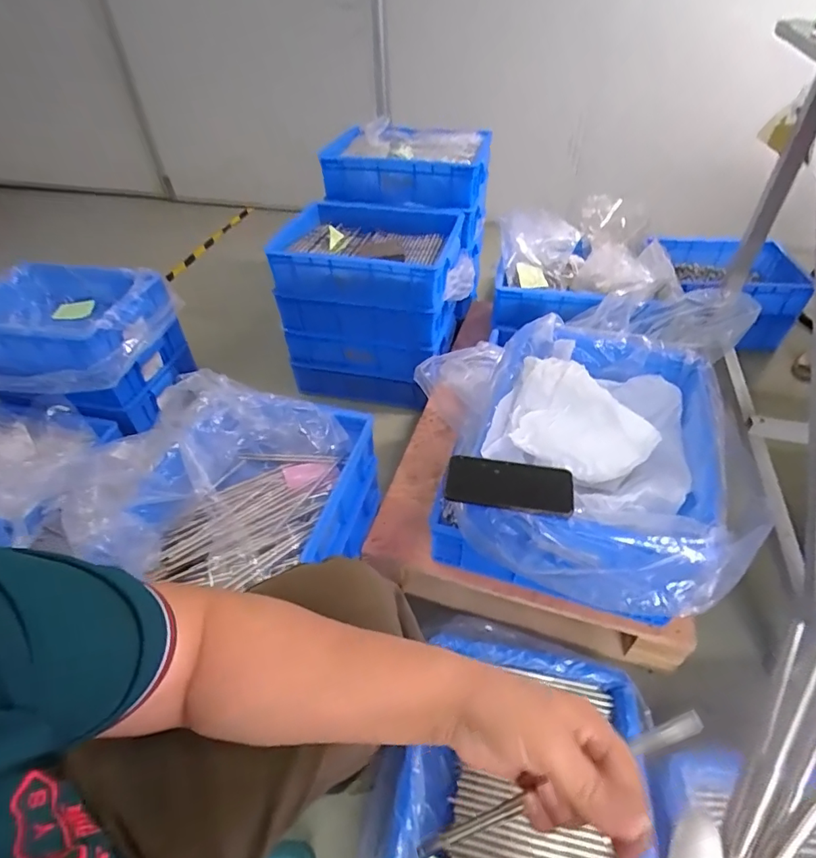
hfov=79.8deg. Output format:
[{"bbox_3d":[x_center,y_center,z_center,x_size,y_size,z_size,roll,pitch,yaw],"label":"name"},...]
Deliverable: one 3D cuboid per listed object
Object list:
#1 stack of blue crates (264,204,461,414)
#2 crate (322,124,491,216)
[{"bbox_3d":[-0.091,-0.303,1.238,0.400,0.402,0.267,9,45,10],"label":"stack of blue crates"},{"bbox_3d":[-0.004,-0.655,1.246,0.411,0.156,0.260,11,46,13],"label":"crate"}]

